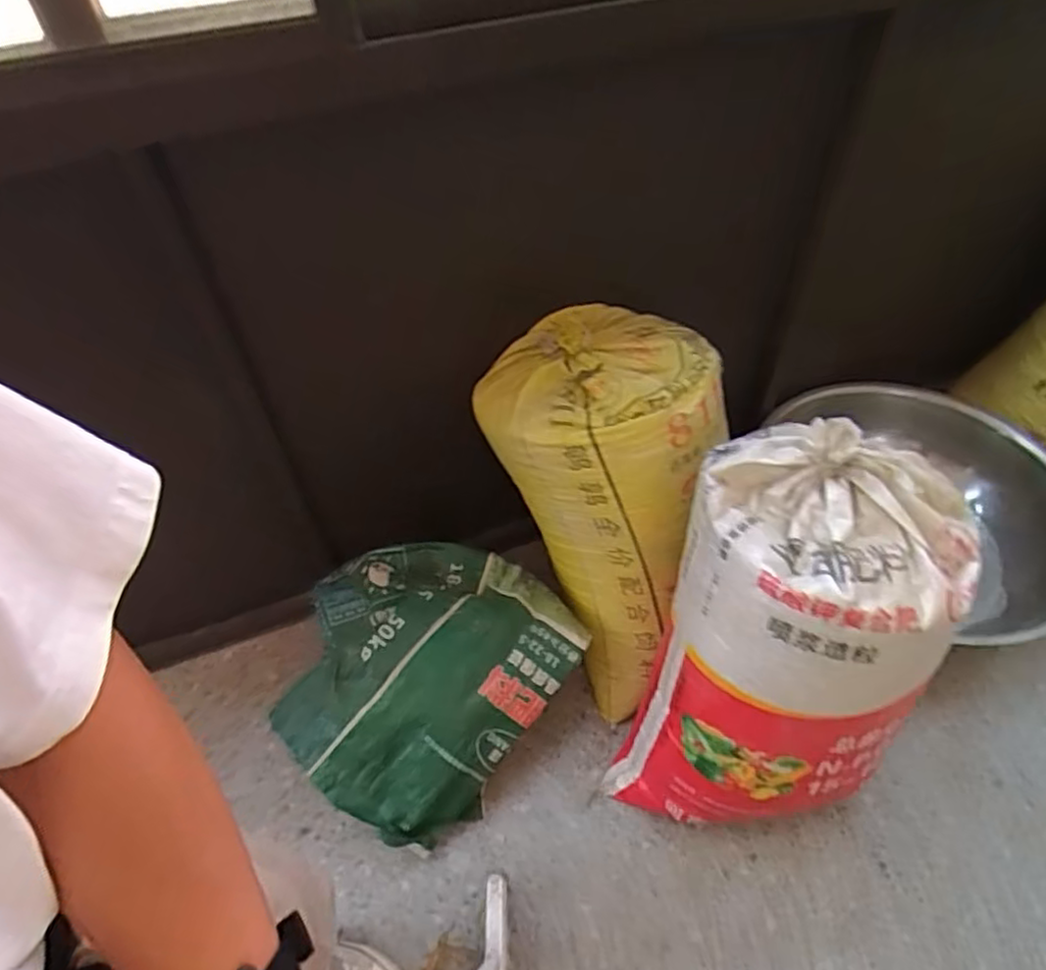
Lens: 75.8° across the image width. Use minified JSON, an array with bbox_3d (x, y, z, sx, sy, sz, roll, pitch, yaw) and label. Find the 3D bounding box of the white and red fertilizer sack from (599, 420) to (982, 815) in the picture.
[{"bbox_3d":[0.349,0.281,1.000,0.350,0.719,0.217,29,33,24],"label":"white and red fertilizer sack"}]

